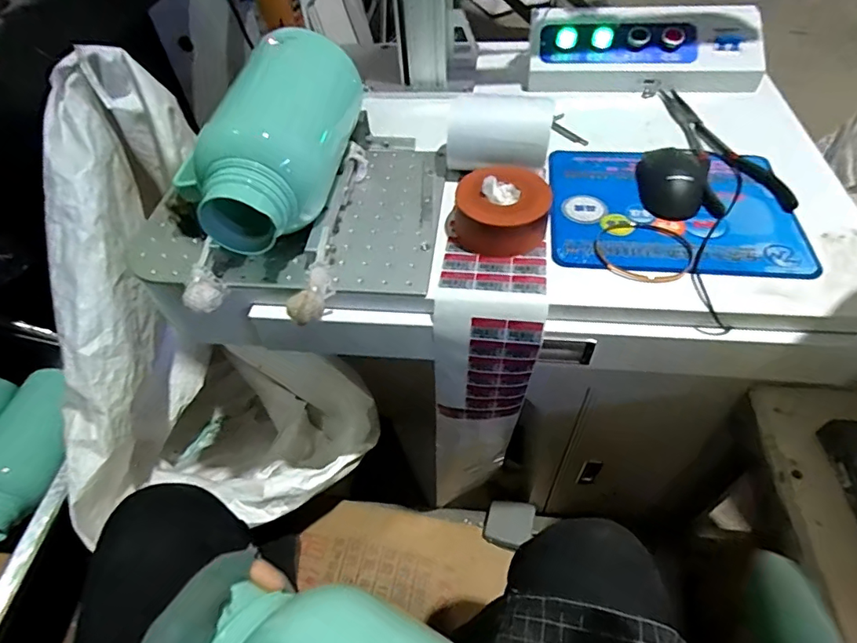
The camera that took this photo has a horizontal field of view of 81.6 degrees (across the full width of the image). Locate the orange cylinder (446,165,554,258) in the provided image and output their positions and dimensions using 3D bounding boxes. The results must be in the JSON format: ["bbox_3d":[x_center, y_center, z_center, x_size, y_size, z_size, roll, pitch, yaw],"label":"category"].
[{"bbox_3d":[0.075,-0.121,0.528,0.103,0.054,0.087,11,53,12],"label":"orange cylinder"}]

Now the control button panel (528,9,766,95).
[{"bbox_3d":[0.313,-0.403,0.735,0.321,0.070,0.124,3,52,7],"label":"control button panel"}]

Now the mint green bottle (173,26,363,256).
[{"bbox_3d":[-0.160,-0.195,0.514,0.124,0.101,0.244,14,66,15],"label":"mint green bottle"}]

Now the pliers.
[{"bbox_3d":[0.366,-0.223,0.619,0.098,0.020,0.278,3,52,6],"label":"pliers"}]

